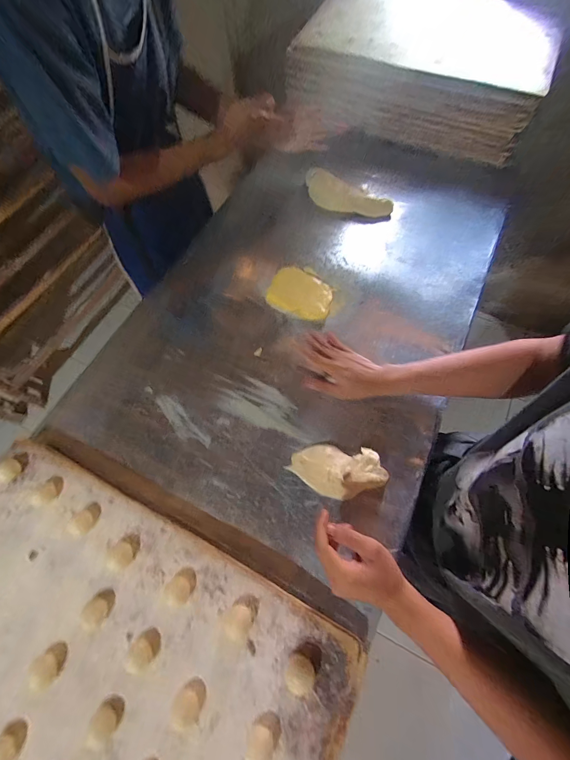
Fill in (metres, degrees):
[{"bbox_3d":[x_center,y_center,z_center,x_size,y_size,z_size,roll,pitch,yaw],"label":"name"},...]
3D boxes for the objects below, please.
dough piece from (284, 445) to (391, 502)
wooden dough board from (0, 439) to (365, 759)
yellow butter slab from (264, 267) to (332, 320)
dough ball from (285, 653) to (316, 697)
[{"bbox_3d":[0.086,0.147,0.476,0.153,0.033,0.079,10,68,4],"label":"dough piece"},{"bbox_3d":[-0.256,0.397,0.370,0.614,0.042,0.435,25,70,10],"label":"wooden dough board"},{"bbox_3d":[0.035,-0.185,0.623,0.131,0.015,0.105,21,70,8],"label":"yellow butter slab"},{"bbox_3d":[0.019,0.364,0.362,0.036,0.022,0.034,0,68,0],"label":"dough ball"}]

